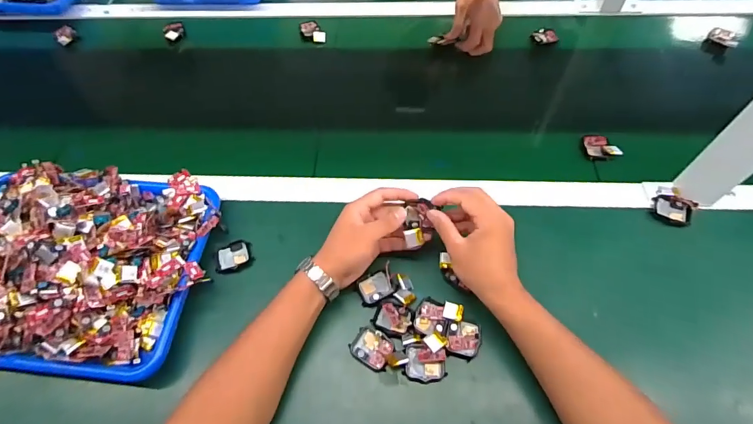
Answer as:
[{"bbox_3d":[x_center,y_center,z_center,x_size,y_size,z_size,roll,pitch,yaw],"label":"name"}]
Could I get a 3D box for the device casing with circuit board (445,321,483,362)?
[{"bbox_3d":[0.100,0.146,0.461,0.039,0.006,0.040,4,59,5],"label":"device casing with circuit board"}]

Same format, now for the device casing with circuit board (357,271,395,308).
[{"bbox_3d":[-0.002,0.092,0.496,0.042,0.009,0.036,-26,61,-12],"label":"device casing with circuit board"}]

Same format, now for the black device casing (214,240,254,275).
[{"bbox_3d":[-0.186,0.060,0.529,0.047,0.013,0.039,-15,59,-6],"label":"black device casing"}]

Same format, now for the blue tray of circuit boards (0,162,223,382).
[{"bbox_3d":[-0.379,0.051,0.488,0.331,0.075,0.258,4,59,5],"label":"blue tray of circuit boards"}]

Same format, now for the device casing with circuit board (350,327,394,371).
[{"bbox_3d":[-0.005,0.154,0.461,0.046,0.012,0.038,25,63,17],"label":"device casing with circuit board"}]

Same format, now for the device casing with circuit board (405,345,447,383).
[{"bbox_3d":[0.055,0.168,0.449,0.043,0.017,0.037,2,59,4],"label":"device casing with circuit board"}]

